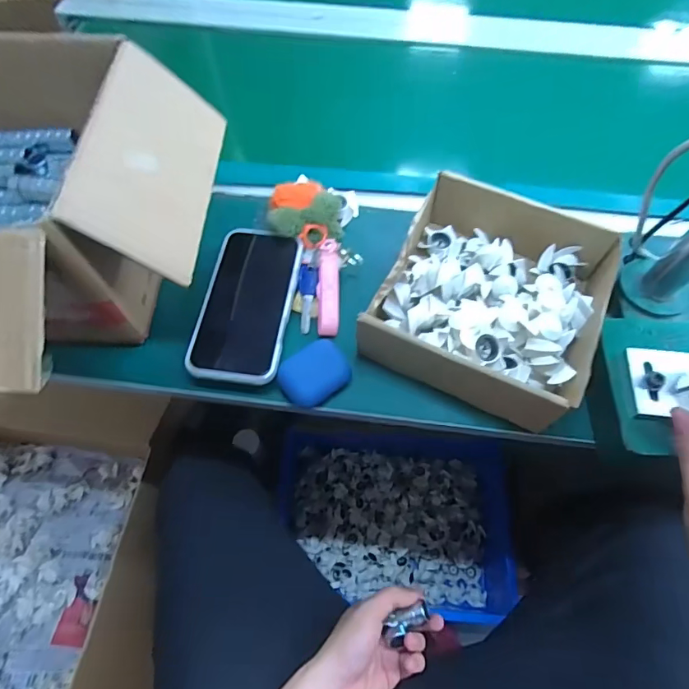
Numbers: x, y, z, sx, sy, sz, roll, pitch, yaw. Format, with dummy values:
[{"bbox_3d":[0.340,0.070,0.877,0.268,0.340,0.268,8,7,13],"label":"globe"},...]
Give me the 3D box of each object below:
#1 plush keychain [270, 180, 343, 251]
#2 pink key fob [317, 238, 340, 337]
[{"bbox_3d":[-0.041,-0.138,0.489,0.076,0.048,0.067,-2,62,-1],"label":"plush keychain"},{"bbox_3d":[-0.016,-0.060,0.469,0.021,0.010,0.104,0,76,1],"label":"pink key fob"}]

